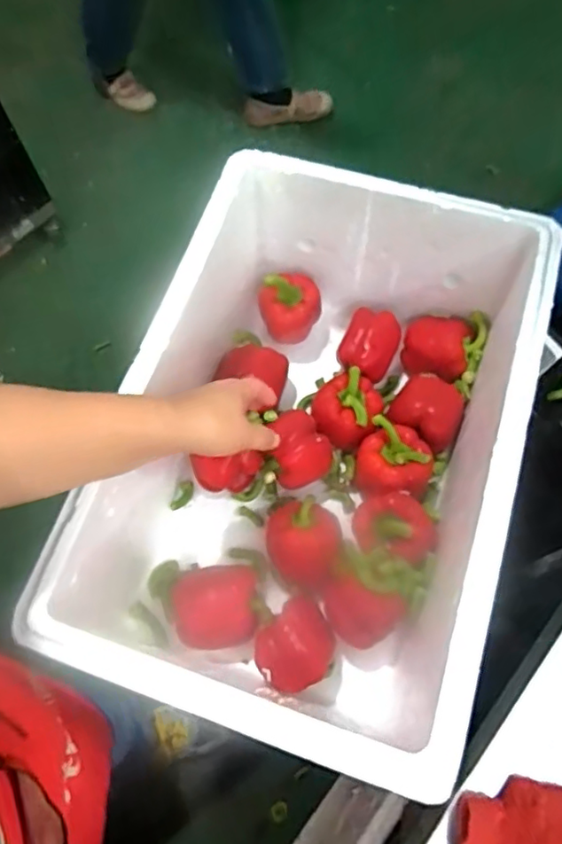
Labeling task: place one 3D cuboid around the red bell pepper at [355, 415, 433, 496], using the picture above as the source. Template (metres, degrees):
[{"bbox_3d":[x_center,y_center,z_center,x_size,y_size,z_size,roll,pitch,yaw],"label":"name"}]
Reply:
[{"bbox_3d":[0.127,0.048,0.690,0.085,0.082,0.079,-3,69,1],"label":"red bell pepper"}]

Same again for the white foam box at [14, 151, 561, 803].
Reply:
[{"bbox_3d":[0.042,0.027,0.630,0.363,0.232,0.526,20,71,10],"label":"white foam box"}]

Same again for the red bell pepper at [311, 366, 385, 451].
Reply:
[{"bbox_3d":[0.077,-0.011,0.718,0.077,0.071,0.084,-1,69,2],"label":"red bell pepper"}]

